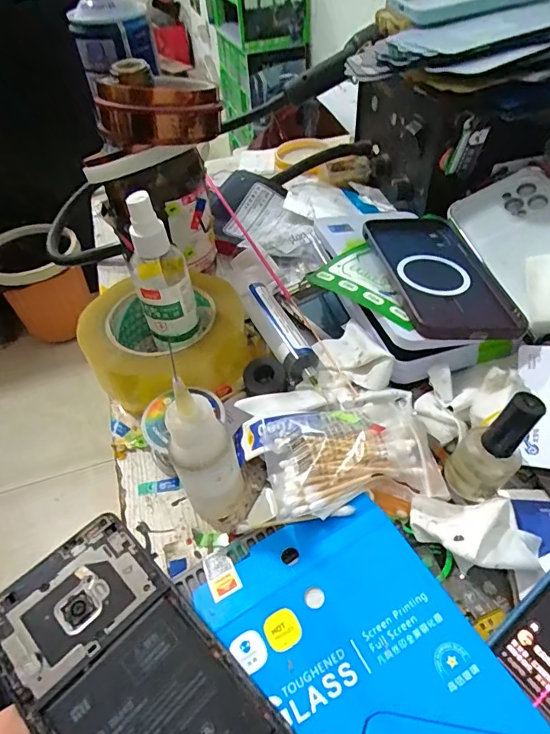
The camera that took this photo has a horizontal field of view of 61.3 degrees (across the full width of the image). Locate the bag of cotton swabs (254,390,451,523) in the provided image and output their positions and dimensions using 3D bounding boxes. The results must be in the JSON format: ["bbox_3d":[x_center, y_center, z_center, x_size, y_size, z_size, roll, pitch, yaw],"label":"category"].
[{"bbox_3d":[0.044,0.044,0.281,0.099,0.024,0.081,-8,48,-2],"label":"bag of cotton swabs"}]

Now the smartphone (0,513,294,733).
[{"bbox_3d":[-0.060,0.141,0.203,0.151,0.006,0.075,35,59,23],"label":"smartphone"}]

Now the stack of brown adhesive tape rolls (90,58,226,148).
[{"bbox_3d":[-0.089,-0.200,0.347,0.088,0.045,0.087,-16,49,-10],"label":"stack of brown adhesive tape rolls"}]

